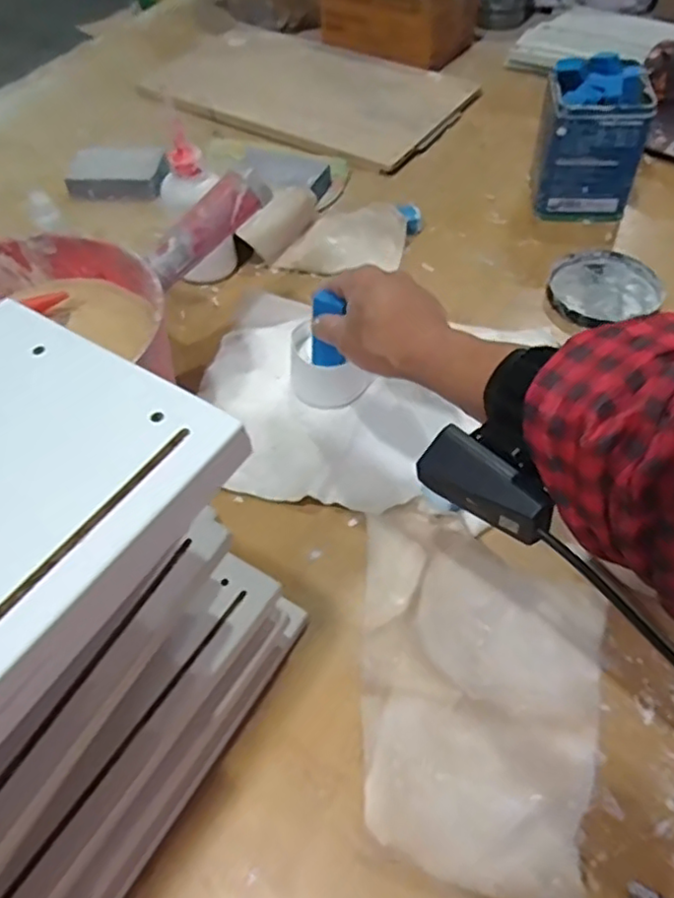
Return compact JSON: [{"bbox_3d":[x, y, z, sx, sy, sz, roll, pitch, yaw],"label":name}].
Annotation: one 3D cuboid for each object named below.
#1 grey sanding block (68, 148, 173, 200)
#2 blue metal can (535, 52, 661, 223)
[{"bbox_3d":[-0.244,-0.310,0.720,0.112,0.025,0.056,0,52,2],"label":"grey sanding block"},{"bbox_3d":[0.246,-0.302,0.631,0.094,0.135,0.070,6,53,7],"label":"blue metal can"}]

